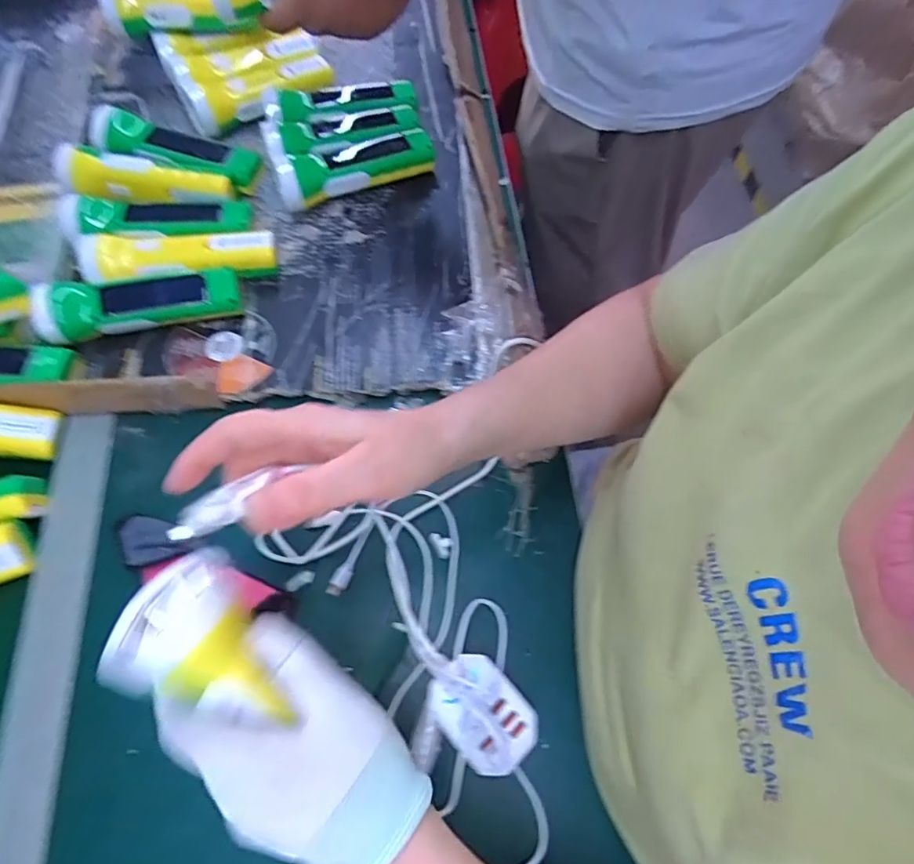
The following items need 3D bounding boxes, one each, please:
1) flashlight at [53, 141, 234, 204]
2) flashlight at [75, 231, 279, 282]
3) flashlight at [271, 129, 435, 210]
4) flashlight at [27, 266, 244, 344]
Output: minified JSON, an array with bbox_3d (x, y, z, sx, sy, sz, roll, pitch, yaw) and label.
[{"bbox_3d":[-0.313,-0.253,0.558,0.182,0.044,0.046,7,65,3],"label":"flashlight"},{"bbox_3d":[-0.262,-0.162,0.524,0.177,0.044,0.056,-7,65,-3],"label":"flashlight"},{"bbox_3d":[-0.104,-0.277,0.575,0.167,0.053,0.046,-20,67,-9],"label":"flashlight"},{"bbox_3d":[-0.283,-0.113,0.498,0.170,0.047,0.043,-12,66,-6],"label":"flashlight"}]

